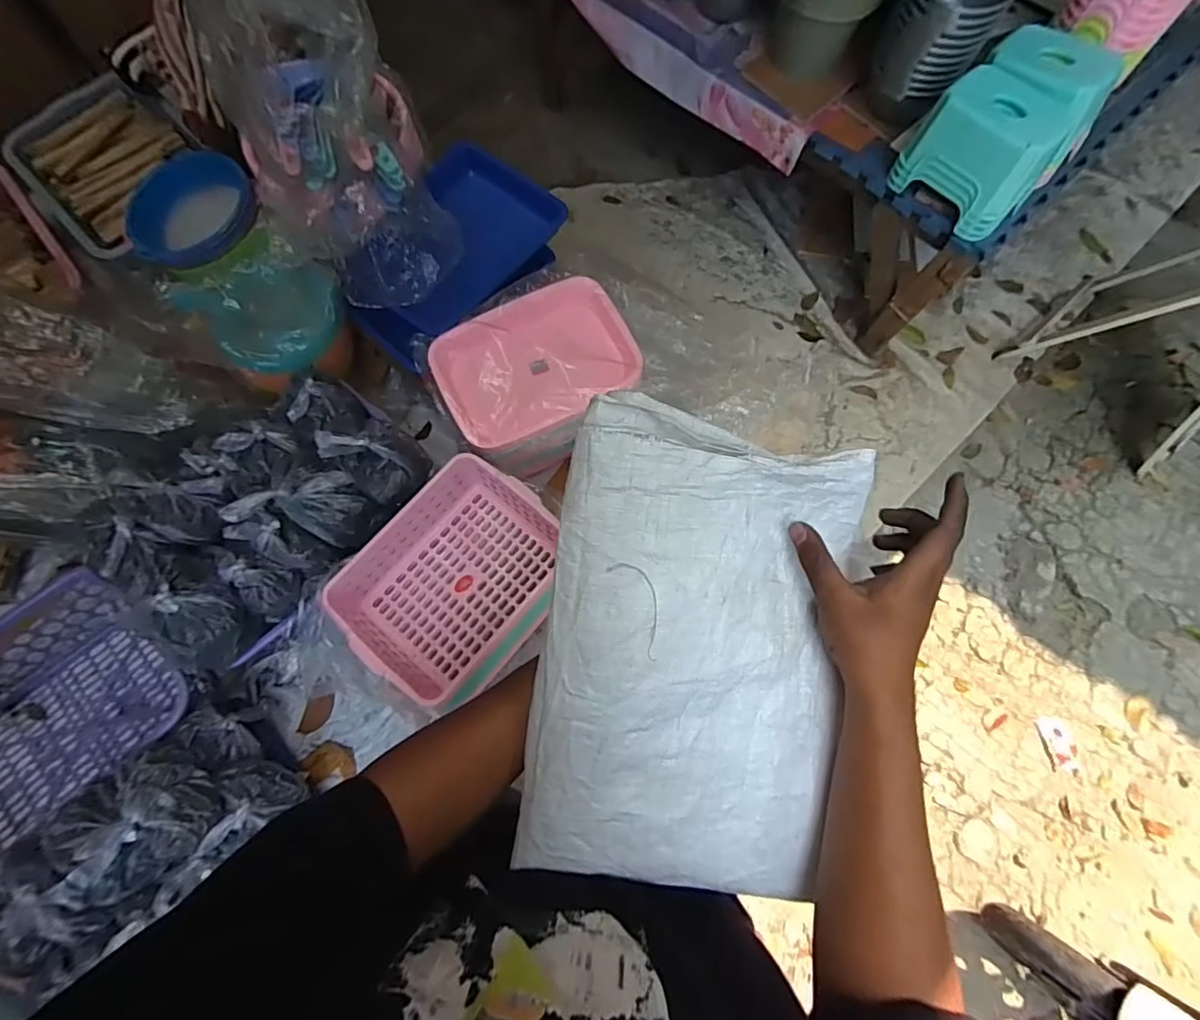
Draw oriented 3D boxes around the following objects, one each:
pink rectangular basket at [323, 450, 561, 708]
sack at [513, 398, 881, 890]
[{"bbox_3d":[-0.209,0.090,0.793,0.224,0.109,0.310,37,77,12],"label":"pink rectangular basket"},{"bbox_3d":[0.073,0.108,0.408,0.224,0.027,0.340,9,89,-11],"label":"sack"}]

